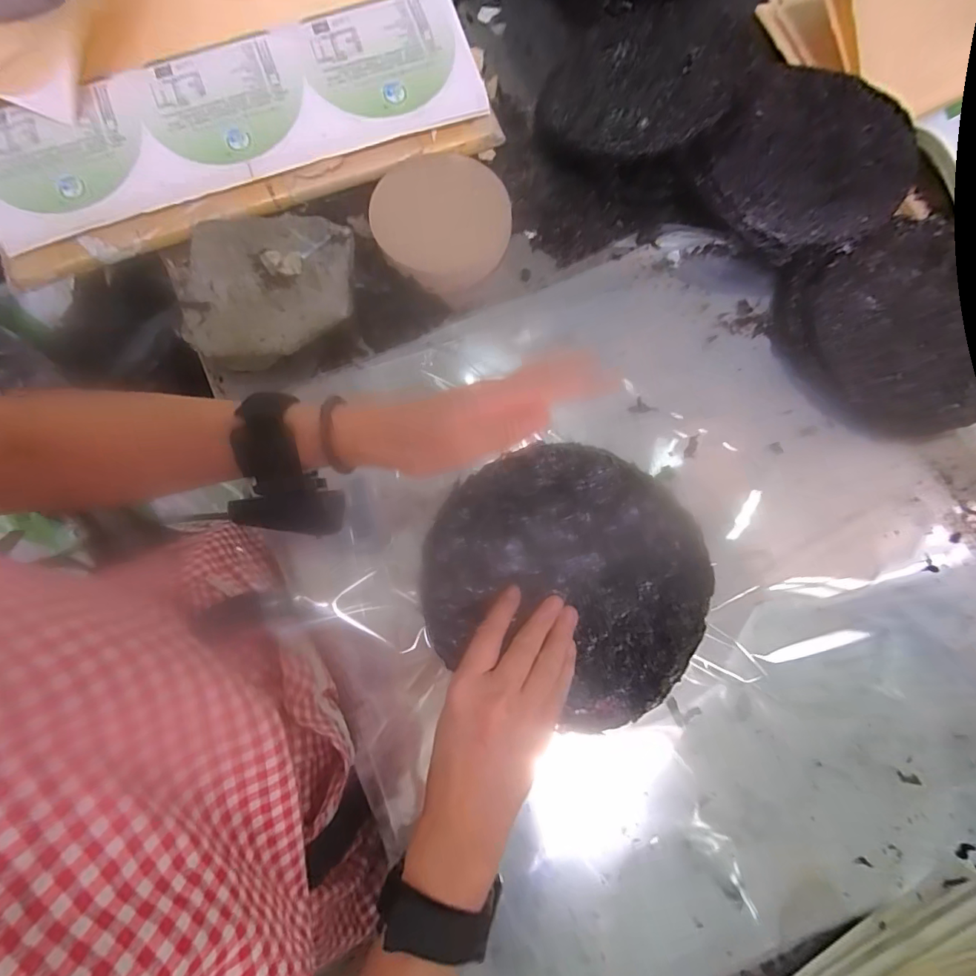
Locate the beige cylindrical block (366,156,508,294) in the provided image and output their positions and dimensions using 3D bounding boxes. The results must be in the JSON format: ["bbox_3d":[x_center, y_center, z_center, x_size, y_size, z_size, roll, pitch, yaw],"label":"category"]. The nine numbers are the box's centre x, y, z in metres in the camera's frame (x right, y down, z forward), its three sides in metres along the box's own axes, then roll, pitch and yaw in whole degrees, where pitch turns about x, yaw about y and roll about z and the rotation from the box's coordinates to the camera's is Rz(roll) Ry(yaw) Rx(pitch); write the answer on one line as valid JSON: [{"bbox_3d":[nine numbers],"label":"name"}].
[{"bbox_3d":[-0.046,-0.271,0.485,0.135,0.028,0.142,0,77,0],"label":"beige cylindrical block"}]

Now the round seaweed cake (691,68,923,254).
[{"bbox_3d":[0.307,-0.314,0.453,0.177,0.032,0.202,40,81,8],"label":"round seaweed cake"}]

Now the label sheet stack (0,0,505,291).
[{"bbox_3d":[-0.243,-0.353,0.467,0.479,0.027,0.173,-20,94,-5],"label":"label sheet stack"}]

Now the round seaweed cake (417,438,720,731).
[{"bbox_3d":[0.056,0.057,0.343,0.189,0.028,0.179,0,77,0],"label":"round seaweed cake"}]

